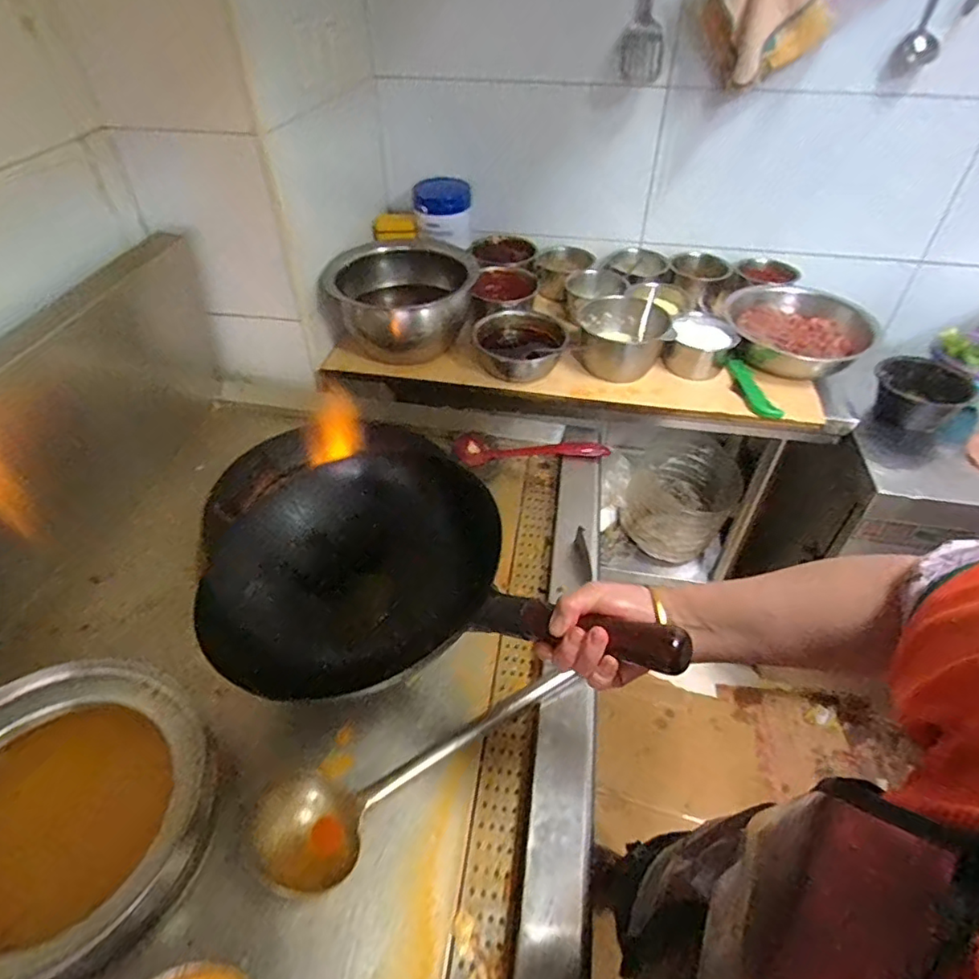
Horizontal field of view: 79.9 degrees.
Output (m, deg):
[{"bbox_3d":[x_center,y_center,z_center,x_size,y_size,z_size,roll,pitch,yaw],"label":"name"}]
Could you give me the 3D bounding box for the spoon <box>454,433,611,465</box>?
[{"bbox_3d":[0.074,-0.072,1.053,0.275,0.039,0.073,2,44,3],"label":"spoon"}]

